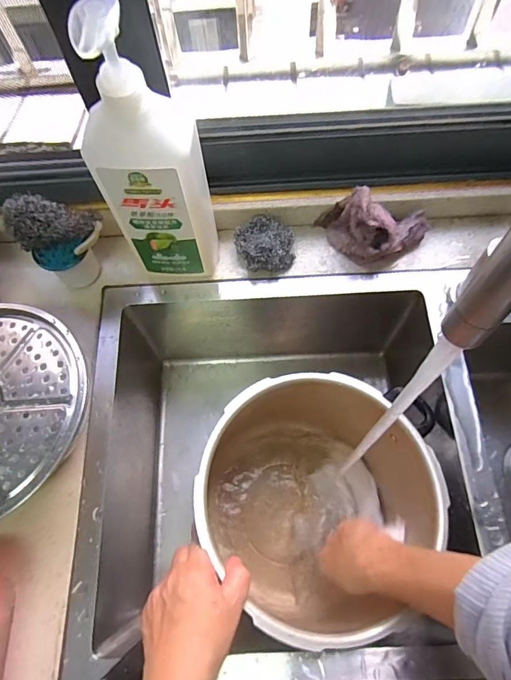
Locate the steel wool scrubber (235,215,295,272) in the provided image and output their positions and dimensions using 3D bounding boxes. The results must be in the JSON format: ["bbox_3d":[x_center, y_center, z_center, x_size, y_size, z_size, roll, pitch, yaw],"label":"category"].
[{"bbox_3d":[0.012,-0.116,0.547,0.070,0.031,0.064,-5,67,-1],"label":"steel wool scrubber"}]

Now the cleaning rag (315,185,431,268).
[{"bbox_3d":[0.142,-0.133,0.526,0.131,0.074,0.064,8,68,4],"label":"cleaning rag"}]

